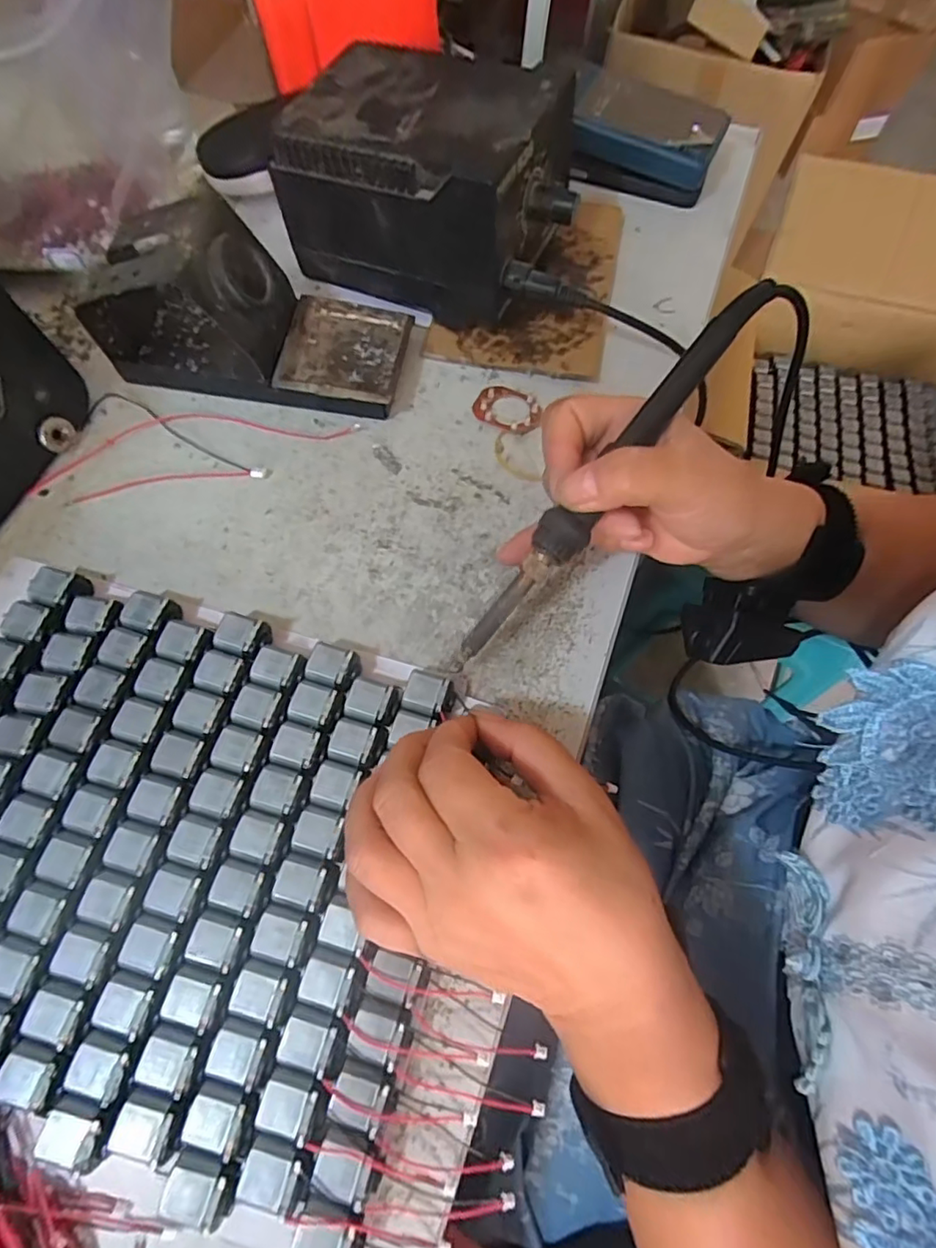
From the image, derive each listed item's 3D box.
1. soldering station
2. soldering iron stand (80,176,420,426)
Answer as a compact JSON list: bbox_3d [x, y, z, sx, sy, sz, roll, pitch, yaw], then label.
[{"bbox_3d":[-0.016,-0.259,0.342,0.159,0.093,0.105,25,69,8],"label":"soldering station"},{"bbox_3d":[-0.124,-0.176,0.320,0.170,0.072,0.071,9,68,1],"label":"soldering iron stand"}]

